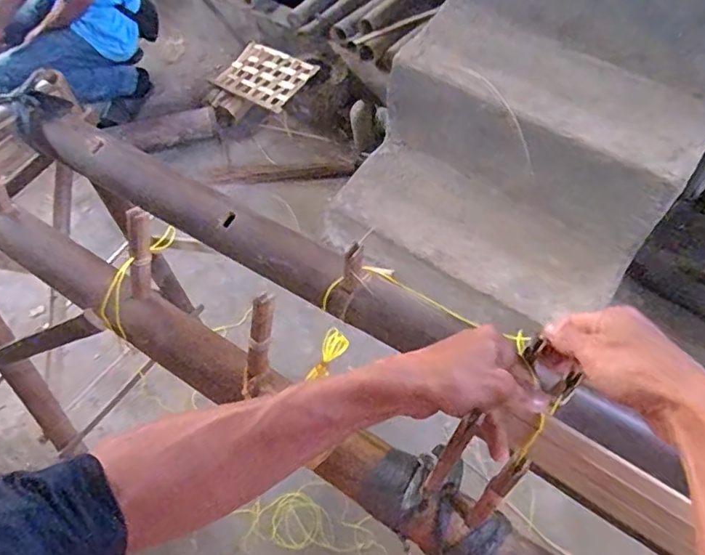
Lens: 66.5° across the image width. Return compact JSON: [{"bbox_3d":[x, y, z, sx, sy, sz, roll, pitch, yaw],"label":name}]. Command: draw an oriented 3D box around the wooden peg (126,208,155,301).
[{"bbox_3d":[-0.173,-0.018,0.440,0.017,0.086,0.014,23,37,13],"label":"wooden peg"}]

